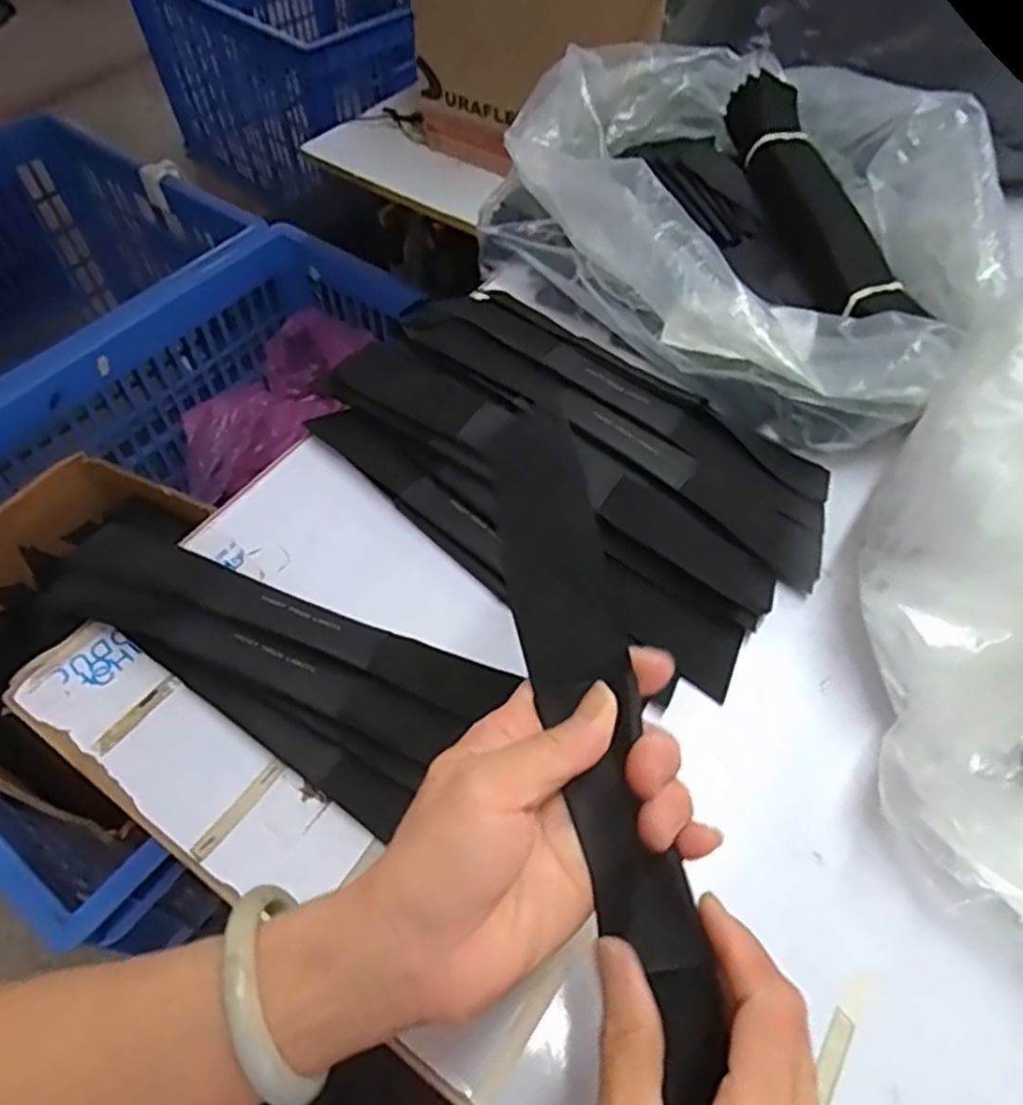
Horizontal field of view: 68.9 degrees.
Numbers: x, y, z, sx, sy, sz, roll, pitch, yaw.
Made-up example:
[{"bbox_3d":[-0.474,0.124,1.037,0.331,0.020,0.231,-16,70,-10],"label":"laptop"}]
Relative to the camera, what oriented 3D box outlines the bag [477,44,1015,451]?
[{"bbox_3d":[0.174,-0.269,0.589,0.282,0.128,0.424,-38,63,-24],"label":"bag"}]

